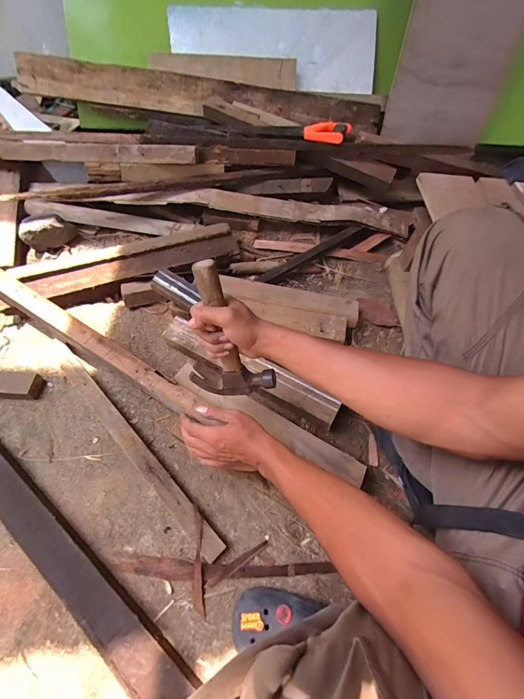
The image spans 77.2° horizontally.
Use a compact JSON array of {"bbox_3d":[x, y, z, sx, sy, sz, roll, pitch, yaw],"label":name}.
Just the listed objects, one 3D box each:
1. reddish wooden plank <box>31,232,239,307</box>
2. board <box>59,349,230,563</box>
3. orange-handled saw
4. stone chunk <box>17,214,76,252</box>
[{"bbox_3d":[-0.293,-0.197,0.814,0.488,0.047,0.082,-20,62,-14],"label":"reddish wooden plank"},{"bbox_3d":[-0.237,0.170,0.599,0.482,0.030,0.034,41,65,20],"label":"board"},{"bbox_3d":[0.037,-0.626,0.907,0.411,0.028,0.123,10,59,2],"label":"orange-handled saw"},{"bbox_3d":[-0.555,-0.306,0.854,0.125,0.076,0.066,-38,67,-22],"label":"stone chunk"}]

